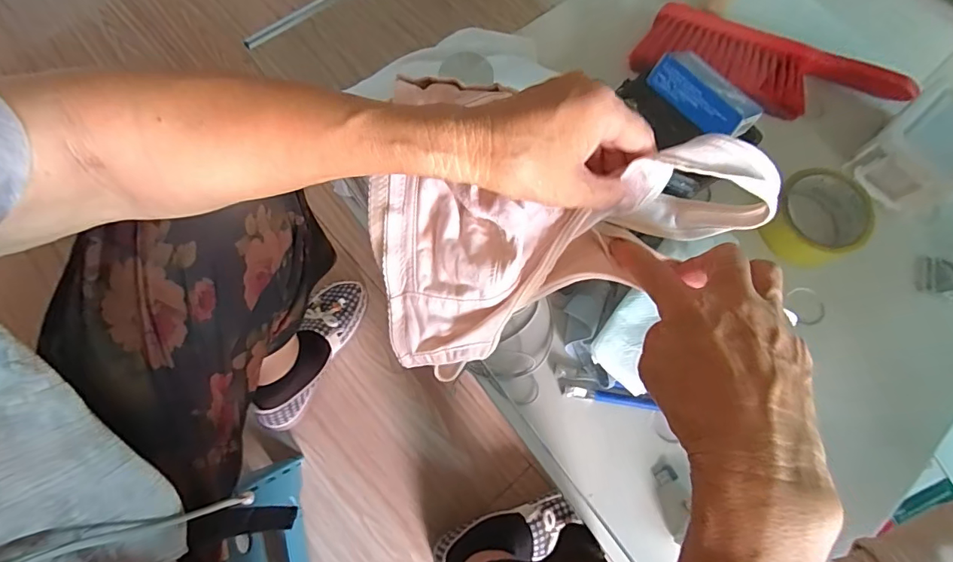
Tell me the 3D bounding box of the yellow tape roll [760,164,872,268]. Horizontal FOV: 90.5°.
[{"bbox_3d":[0.364,-0.070,0.505,0.091,0.042,0.103,30,75,8],"label":"yellow tape roll"}]

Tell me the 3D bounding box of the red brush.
[{"bbox_3d":[0.348,-0.248,0.561,0.312,0.035,0.083,18,74,5],"label":"red brush"}]

